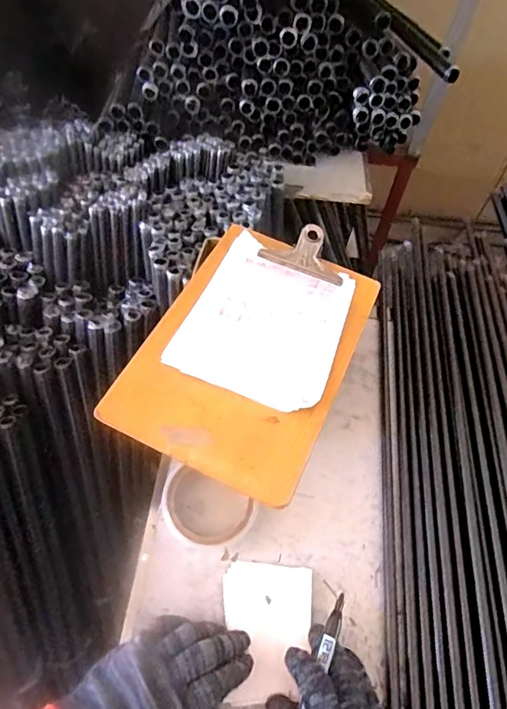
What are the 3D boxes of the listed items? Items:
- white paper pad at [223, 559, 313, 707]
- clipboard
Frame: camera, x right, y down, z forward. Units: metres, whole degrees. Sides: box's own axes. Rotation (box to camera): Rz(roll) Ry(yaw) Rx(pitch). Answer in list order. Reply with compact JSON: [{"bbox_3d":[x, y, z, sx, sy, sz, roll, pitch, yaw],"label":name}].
[{"bbox_3d":[0.011,0.254,0.448,0.082,0.009,0.112,8,57,0],"label":"white paper pad"},{"bbox_3d":[0.002,-0.016,0.498,0.190,0.016,0.291,23,58,10],"label":"clipboard"}]

